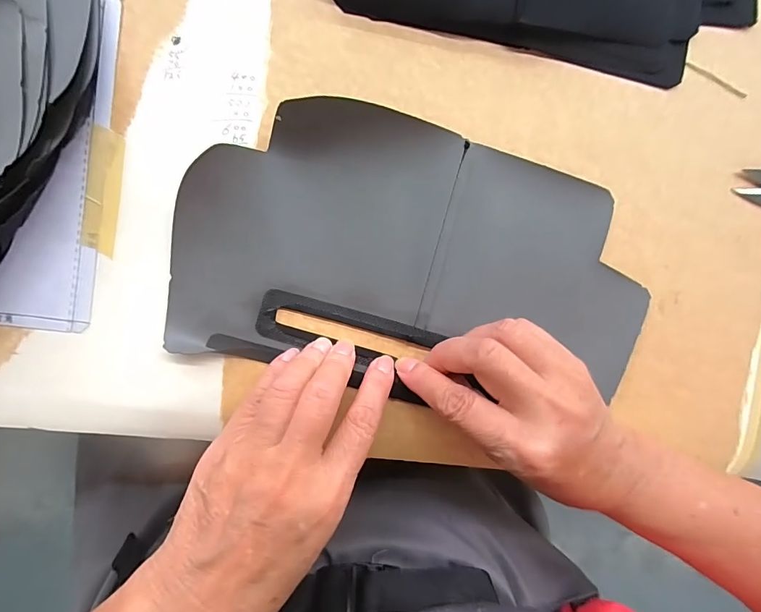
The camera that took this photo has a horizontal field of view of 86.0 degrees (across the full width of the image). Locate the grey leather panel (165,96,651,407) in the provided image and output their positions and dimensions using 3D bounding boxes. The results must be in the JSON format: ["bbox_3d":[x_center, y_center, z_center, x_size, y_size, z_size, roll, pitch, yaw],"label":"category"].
[{"bbox_3d":[0.029,-0.025,0.252,0.282,0.014,0.158,14,94,-10],"label":"grey leather panel"}]

